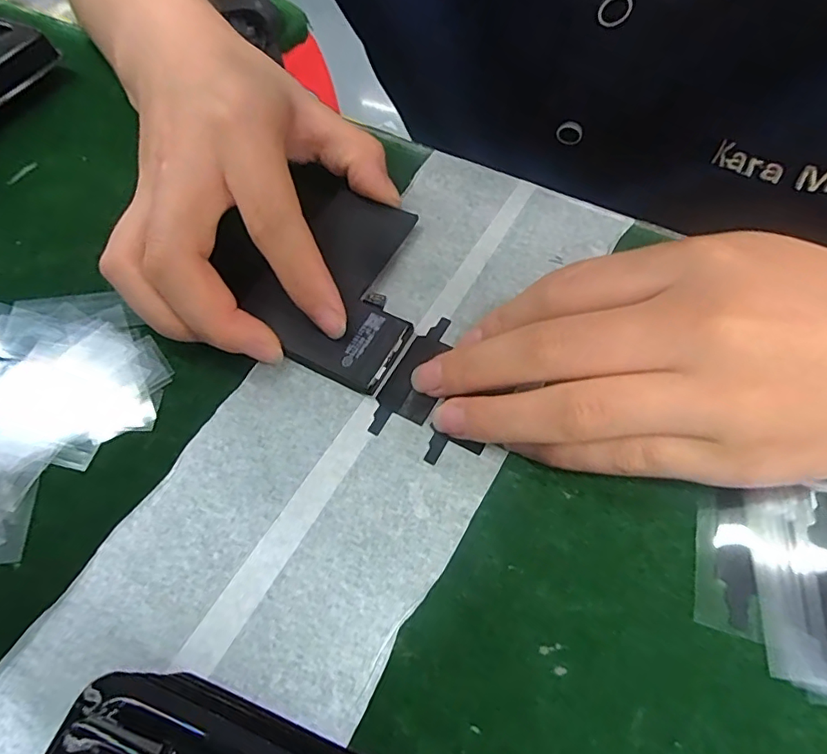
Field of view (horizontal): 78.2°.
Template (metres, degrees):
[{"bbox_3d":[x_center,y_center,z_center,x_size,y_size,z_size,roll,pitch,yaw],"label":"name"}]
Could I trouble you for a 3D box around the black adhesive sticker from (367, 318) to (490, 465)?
[{"bbox_3d":[0.002,0.000,0.178,0.018,0.004,0.050,21,63,13],"label":"black adhesive sticker"}]

